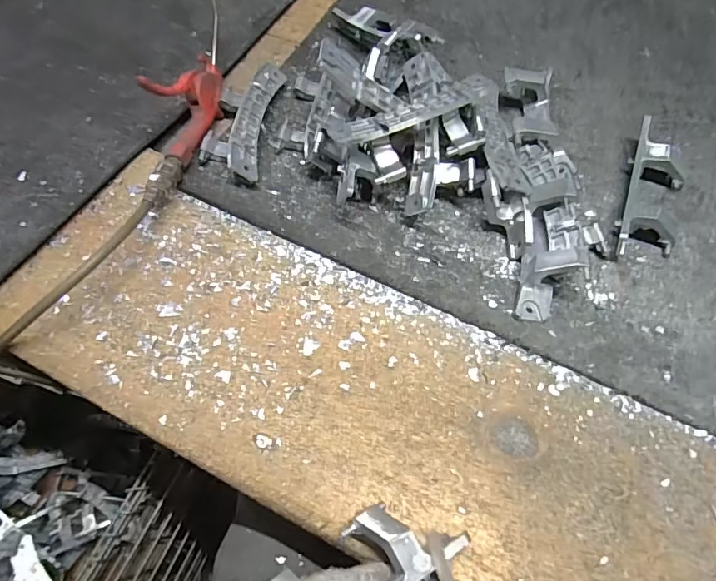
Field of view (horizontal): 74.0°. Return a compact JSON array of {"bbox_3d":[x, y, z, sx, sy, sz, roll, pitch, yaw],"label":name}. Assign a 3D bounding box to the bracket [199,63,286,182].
[{"bbox_3d":[-0.121,-0.177,0.488,0.062,0.029,0.149,6,63,2],"label":"bracket"}]

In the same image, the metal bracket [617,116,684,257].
[{"bbox_3d":[0.281,-0.093,0.449,0.059,0.034,0.147,19,64,8],"label":"metal bracket"}]

